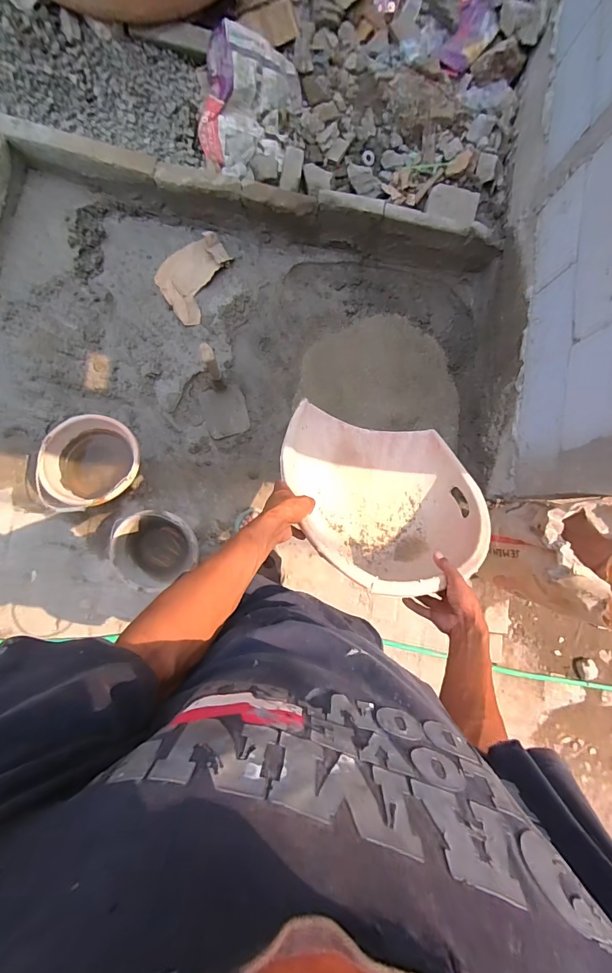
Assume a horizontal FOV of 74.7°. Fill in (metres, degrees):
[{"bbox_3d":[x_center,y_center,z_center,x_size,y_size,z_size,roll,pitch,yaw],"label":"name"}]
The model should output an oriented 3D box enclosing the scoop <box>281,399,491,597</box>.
[{"bbox_3d":[0.158,0.013,0.825,0.400,0.164,0.411,6,61,-4],"label":"scoop"}]

